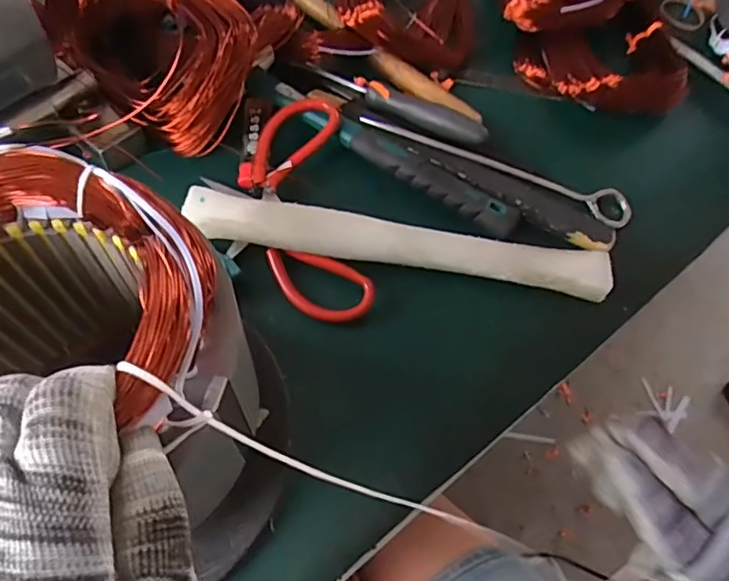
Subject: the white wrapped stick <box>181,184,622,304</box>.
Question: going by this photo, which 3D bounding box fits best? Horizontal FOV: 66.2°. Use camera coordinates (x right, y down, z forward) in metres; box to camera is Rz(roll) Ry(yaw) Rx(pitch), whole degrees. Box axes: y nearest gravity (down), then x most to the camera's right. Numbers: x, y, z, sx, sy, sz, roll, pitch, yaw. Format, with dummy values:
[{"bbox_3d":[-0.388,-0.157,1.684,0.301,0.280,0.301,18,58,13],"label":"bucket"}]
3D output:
[{"bbox_3d":[0.029,-0.037,0.394,0.294,0.031,0.039,7,61,-2],"label":"white wrapped stick"}]

